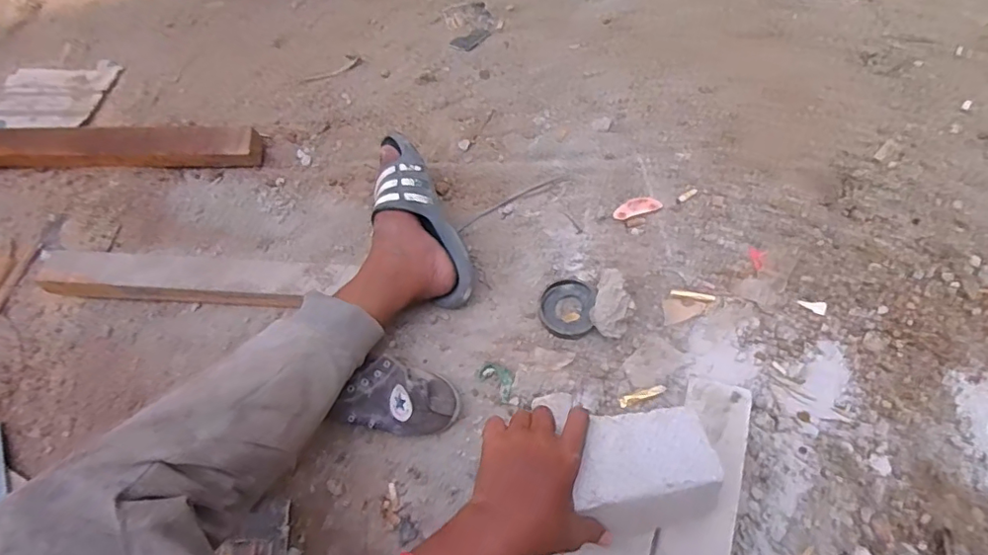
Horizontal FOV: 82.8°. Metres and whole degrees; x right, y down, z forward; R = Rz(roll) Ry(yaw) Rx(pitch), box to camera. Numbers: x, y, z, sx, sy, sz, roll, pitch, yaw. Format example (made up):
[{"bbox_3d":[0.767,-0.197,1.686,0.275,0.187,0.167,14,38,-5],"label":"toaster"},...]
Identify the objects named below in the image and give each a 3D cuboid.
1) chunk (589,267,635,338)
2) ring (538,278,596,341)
[{"bbox_3d":[0.158,0.034,0.739,0.053,0.062,0.089,16,63,12],"label":"chunk"},{"bbox_3d":[0.100,0.041,0.769,0.072,0.014,0.085,8,61,8],"label":"ring"}]

